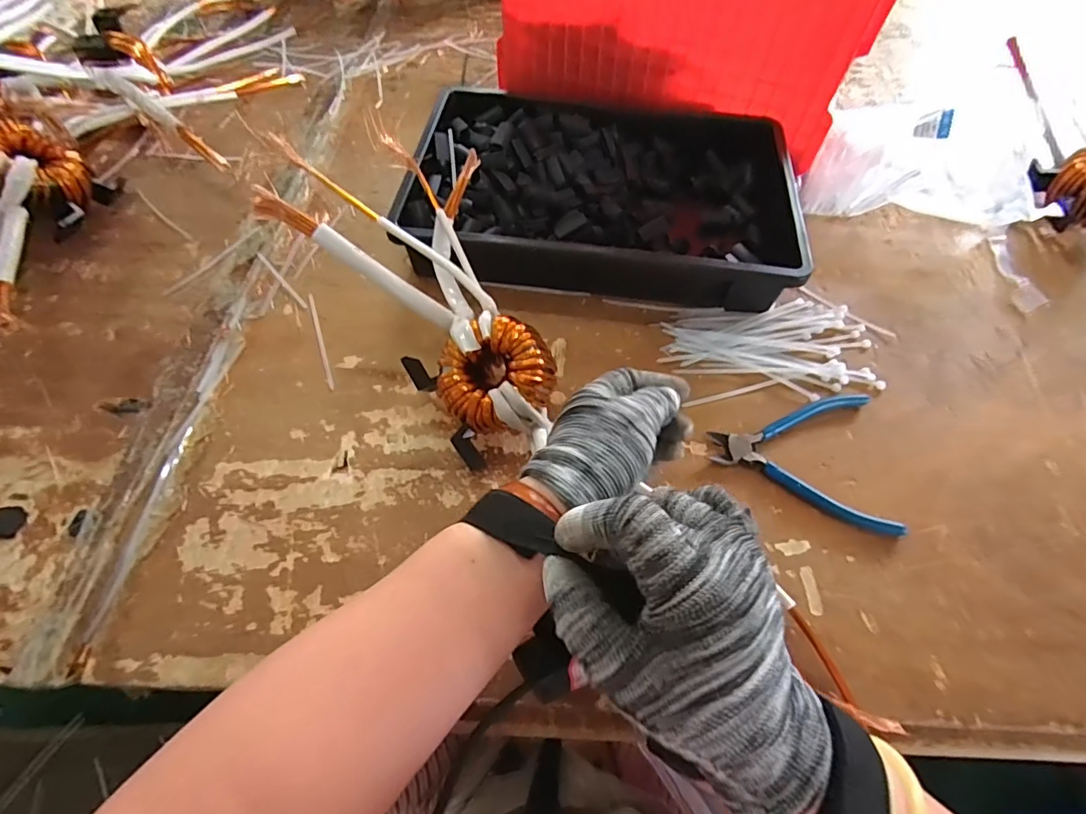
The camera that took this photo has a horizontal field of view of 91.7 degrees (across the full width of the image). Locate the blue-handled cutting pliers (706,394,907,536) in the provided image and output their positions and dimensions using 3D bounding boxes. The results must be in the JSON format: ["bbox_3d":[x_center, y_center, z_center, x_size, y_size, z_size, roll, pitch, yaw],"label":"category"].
[{"bbox_3d":[0.202,0.033,0.419,0.134,0.012,0.120,8,60,2],"label":"blue-handled cutting pliers"}]

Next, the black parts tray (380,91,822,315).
[{"bbox_3d":[0.064,-0.224,0.539,0.365,0.065,0.278,4,59,0],"label":"black parts tray"}]

